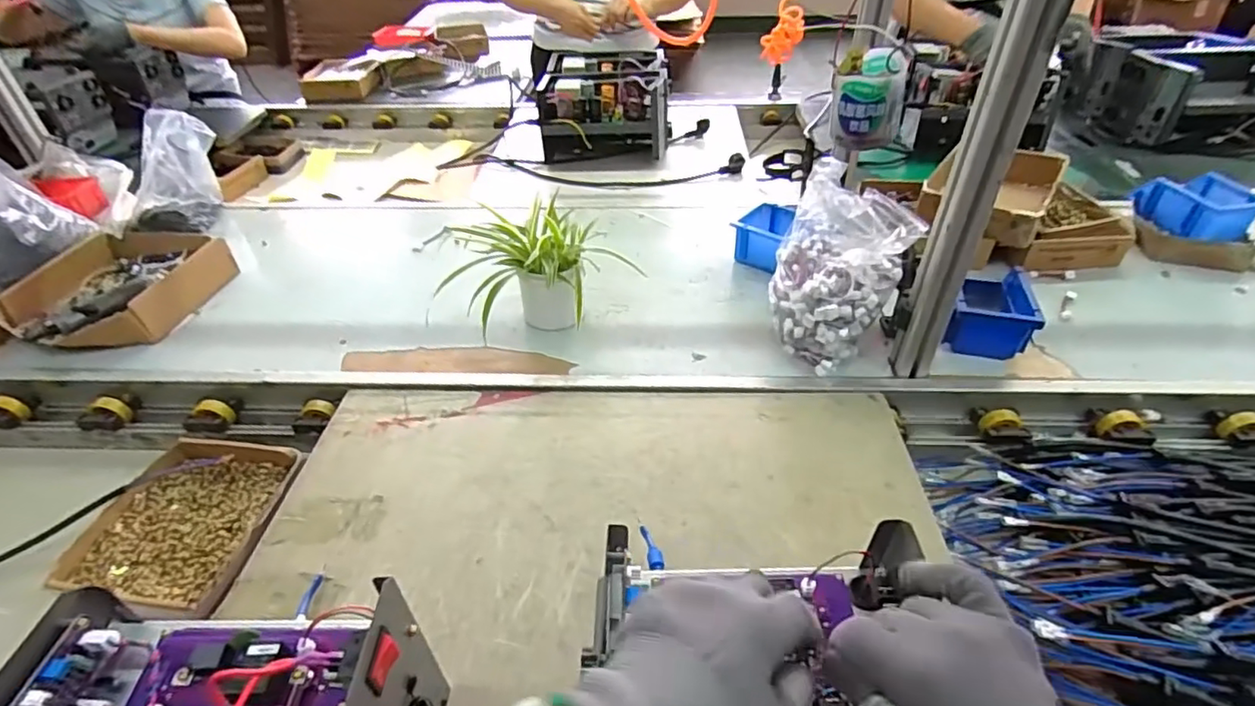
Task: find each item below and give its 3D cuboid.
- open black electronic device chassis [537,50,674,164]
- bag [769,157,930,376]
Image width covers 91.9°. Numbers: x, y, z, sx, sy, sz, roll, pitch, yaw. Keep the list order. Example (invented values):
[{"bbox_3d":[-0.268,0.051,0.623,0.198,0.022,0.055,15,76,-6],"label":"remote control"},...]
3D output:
[{"bbox_3d":[-0.047,-0.591,1.432,0.289,0.157,0.335,0,41,1],"label":"open black electronic device chassis"},{"bbox_3d":[0.266,-0.097,0.788,0.154,0.207,0.145,26,48,28],"label":"bag"}]

